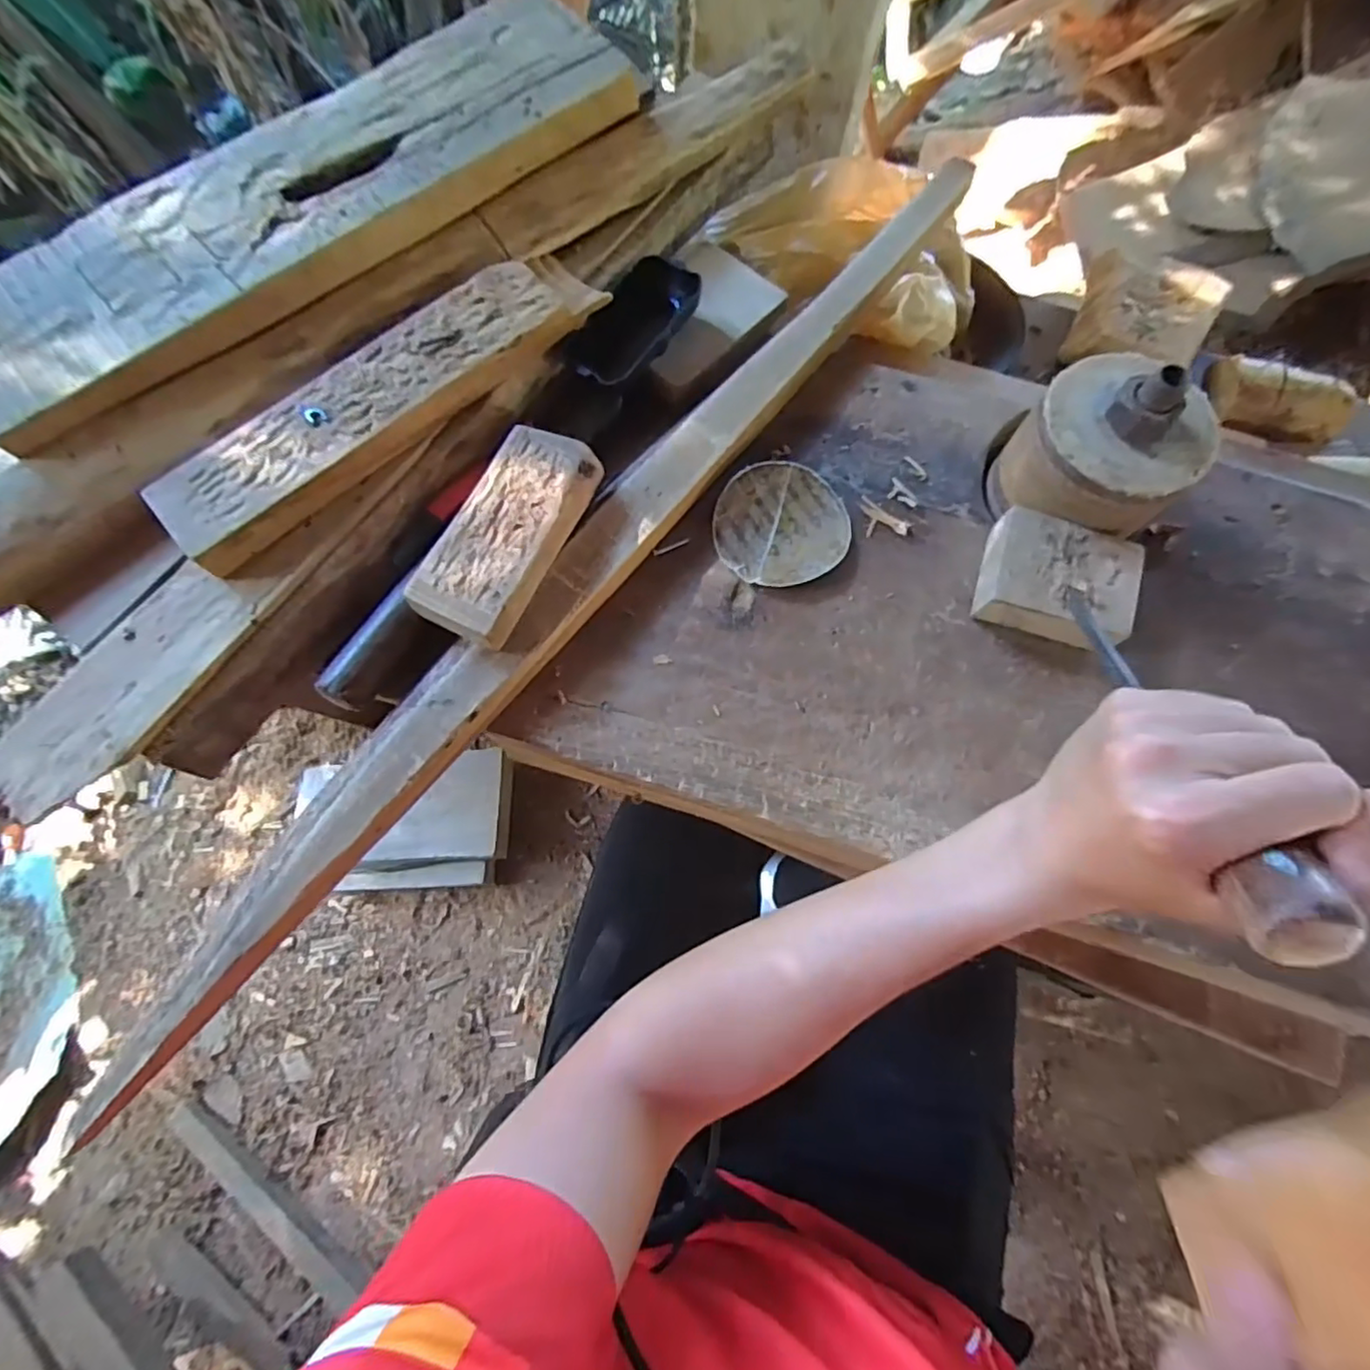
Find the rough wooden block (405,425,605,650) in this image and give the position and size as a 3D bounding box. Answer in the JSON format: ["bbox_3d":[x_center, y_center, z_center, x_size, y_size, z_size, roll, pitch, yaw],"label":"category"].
[{"bbox_3d":[-0.107,-0.093,0.387,0.060,0.025,0.137,26,75,6],"label":"rough wooden block"}]

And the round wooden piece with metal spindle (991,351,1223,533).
[{"bbox_3d":[0.260,-0.145,0.394,0.095,0.104,0.087,0,74,-1],"label":"round wooden piece with metal spindle"}]

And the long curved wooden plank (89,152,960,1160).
[{"bbox_3d":[-0.049,-0.089,0.410,0.048,0.025,0.788,38,77,9],"label":"long curved wooden plank"}]

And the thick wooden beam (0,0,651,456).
[{"bbox_3d":[-0.232,-0.308,0.395,0.443,0.022,0.111,-41,79,-11],"label":"thick wooden beam"}]

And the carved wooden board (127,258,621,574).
[{"bbox_3d":[-0.184,-0.184,0.394,0.291,0.022,0.065,-42,80,-12],"label":"carved wooden board"}]

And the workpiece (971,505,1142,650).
[{"bbox_3d":[0.233,-0.062,0.399,0.090,0.032,0.075,19,75,4],"label":"workpiece"}]

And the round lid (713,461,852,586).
[{"bbox_3d":[0.066,-0.109,0.428,0.088,0.010,0.086,-11,75,-5],"label":"round lid"}]

